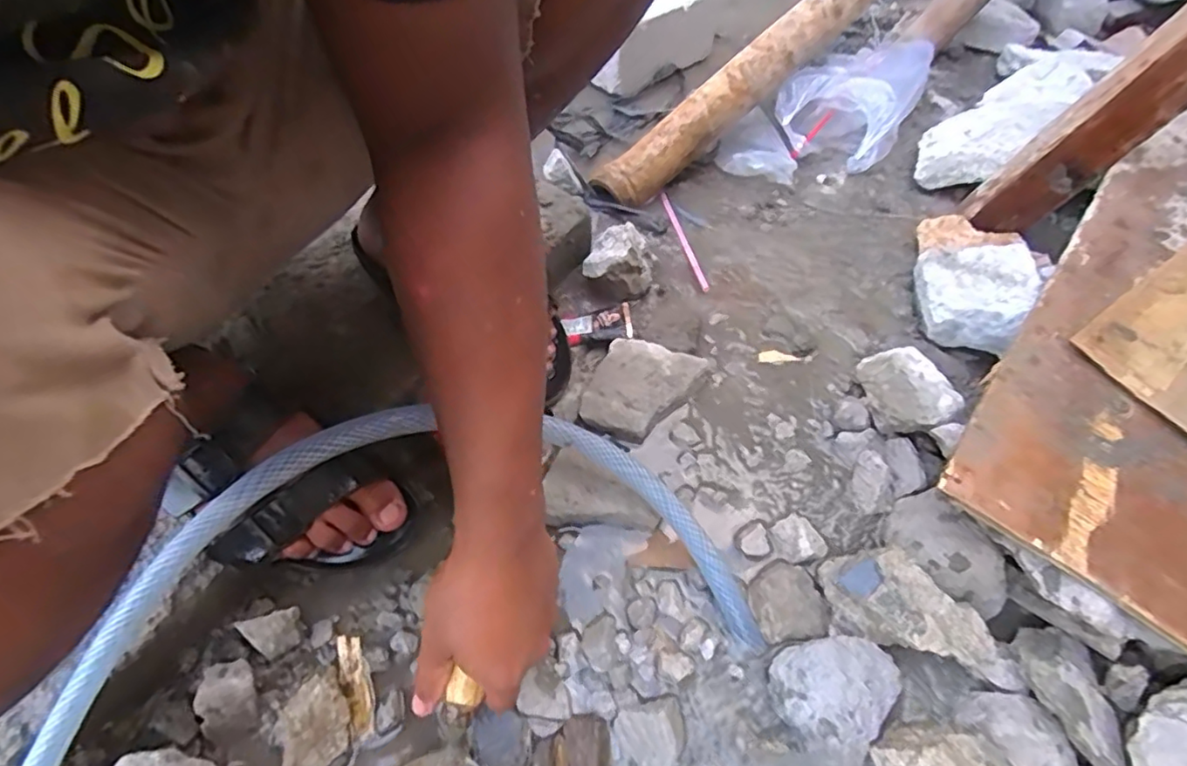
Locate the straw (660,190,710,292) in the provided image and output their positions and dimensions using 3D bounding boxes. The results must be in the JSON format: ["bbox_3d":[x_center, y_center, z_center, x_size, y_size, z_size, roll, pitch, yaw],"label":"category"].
[{"bbox_3d":[0.104,-0.168,0.695,0.010,0.012,0.174,-9,59,-7],"label":"straw"}]

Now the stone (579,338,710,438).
[{"bbox_3d":[0.043,0.009,0.549,0.086,0.029,0.101,22,60,13],"label":"stone"}]

